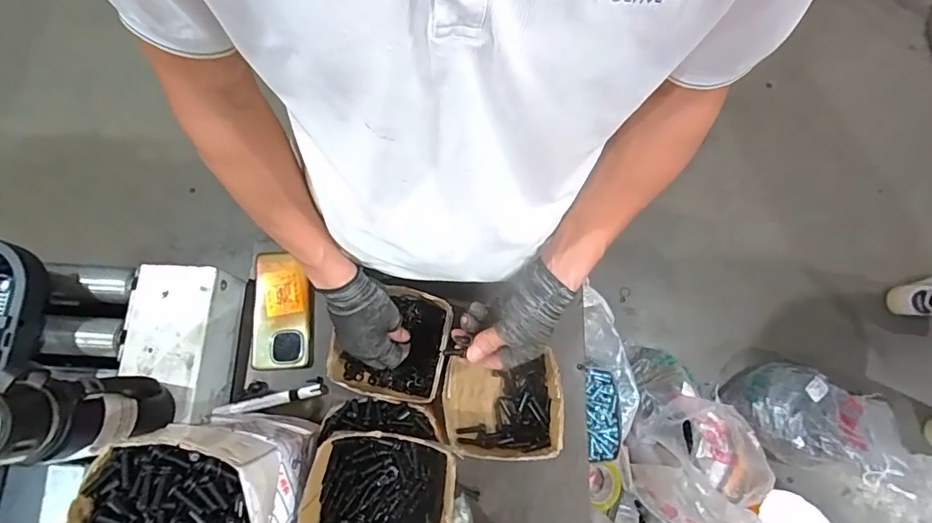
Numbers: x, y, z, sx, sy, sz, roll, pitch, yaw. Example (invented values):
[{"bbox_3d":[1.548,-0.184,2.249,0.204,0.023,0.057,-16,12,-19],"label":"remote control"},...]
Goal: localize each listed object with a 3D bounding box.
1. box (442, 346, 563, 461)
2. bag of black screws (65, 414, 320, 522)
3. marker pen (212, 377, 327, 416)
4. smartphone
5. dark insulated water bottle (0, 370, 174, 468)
[{"bbox_3d":[0.044,0.189,0.646,0.144,0.082,0.124,-2,75,-1],"label":"box"},{"bbox_3d":[-0.252,0.232,0.460,0.165,0.119,0.152,1,75,-1],"label":"bag of black screws"},{"bbox_3d":[-0.260,0.182,0.658,0.143,0.011,0.022,-12,76,-4],"label":"marker pen"},{"bbox_3d":[-0.259,0.068,0.693,0.081,0.011,0.161,-1,75,-1],"label":"smartphone"},{"bbox_3d":[-0.381,0.153,0.491,0.069,0.241,0.077,-7,75,-3],"label":"dark insulated water bottle"}]

